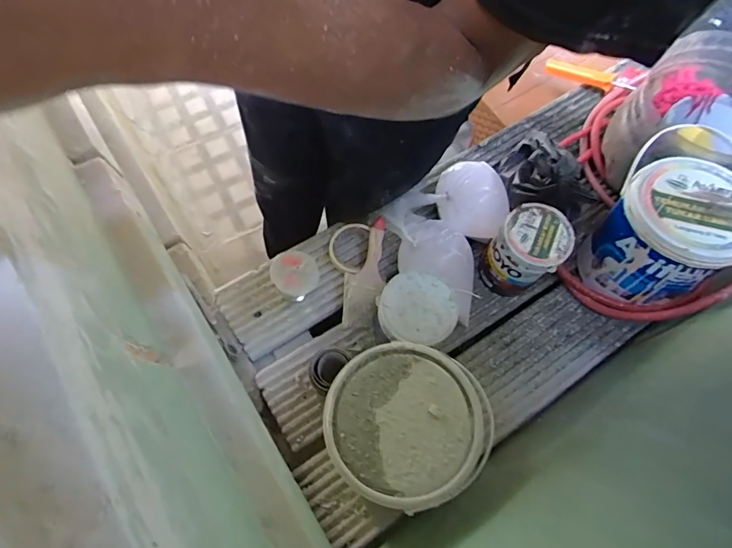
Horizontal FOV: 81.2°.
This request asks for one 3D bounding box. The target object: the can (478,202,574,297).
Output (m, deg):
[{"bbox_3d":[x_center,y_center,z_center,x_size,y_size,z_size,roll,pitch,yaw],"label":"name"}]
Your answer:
[{"bbox_3d":[0.260,-0.037,0.715,0.098,0.154,0.103,1,70,-2],"label":"can"}]

